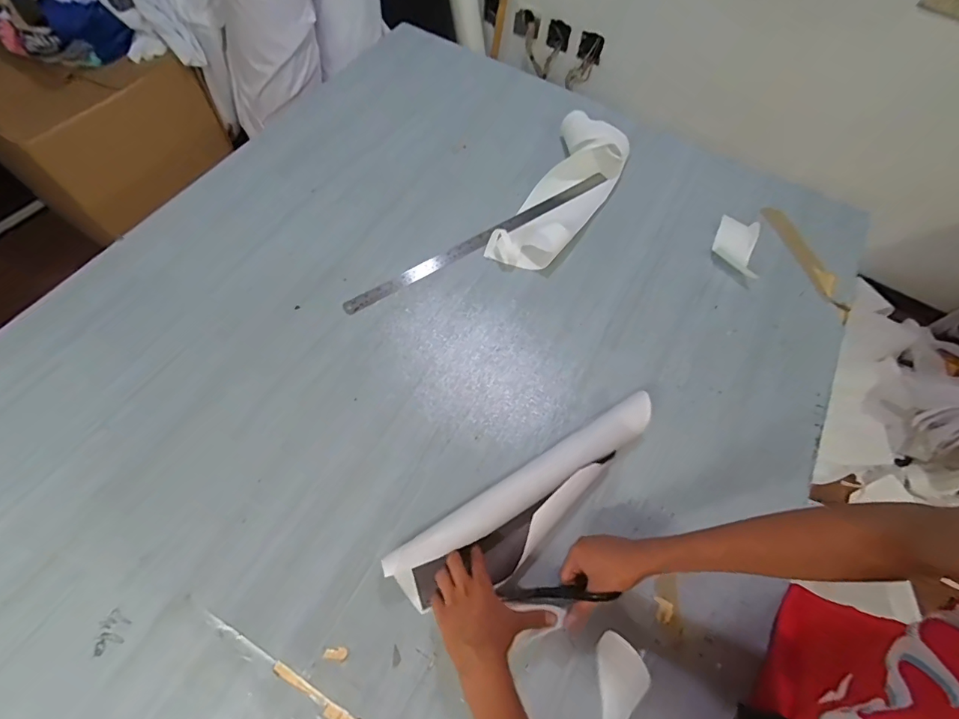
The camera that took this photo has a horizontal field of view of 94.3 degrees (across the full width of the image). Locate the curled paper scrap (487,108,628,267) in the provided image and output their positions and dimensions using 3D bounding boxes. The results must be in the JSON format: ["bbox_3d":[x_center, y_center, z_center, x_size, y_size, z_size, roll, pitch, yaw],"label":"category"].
[{"bbox_3d":[0.178,-0.349,0.925,0.164,0.077,0.420,25,63,10],"label":"curled paper scrap"}]

